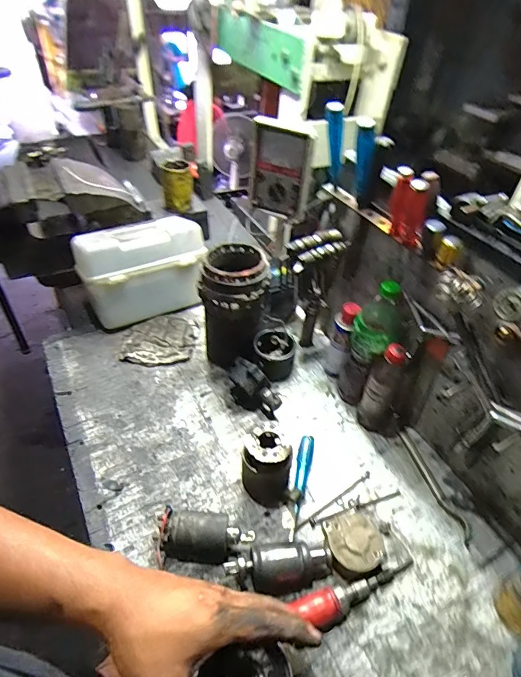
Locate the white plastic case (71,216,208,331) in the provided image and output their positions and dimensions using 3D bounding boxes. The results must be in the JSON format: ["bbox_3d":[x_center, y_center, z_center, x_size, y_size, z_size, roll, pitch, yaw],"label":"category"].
[{"bbox_3d":[-0.269,-0.156,0.950,0.261,0.172,0.155,-19,48,-21],"label":"white plastic case"}]

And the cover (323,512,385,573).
[{"bbox_3d":[0.137,0.303,0.605,0.076,0.041,0.077,1,44,-1],"label":"cover"}]

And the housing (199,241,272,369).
[{"bbox_3d":[-0.049,-0.061,0.829,0.126,0.232,0.136,7,44,5],"label":"housing"}]

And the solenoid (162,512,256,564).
[{"bbox_3d":[-0.074,0.287,0.597,0.121,0.060,0.055,5,44,2],"label":"solenoid"}]

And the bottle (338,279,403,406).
[{"bbox_3d":[0.195,0.023,0.738,0.080,0.269,0.068,18,46,15],"label":"bottle"}]

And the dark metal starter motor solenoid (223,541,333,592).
[{"bbox_3d":[0.026,0.321,0.579,0.149,0.049,0.059,-1,44,-4],"label":"dark metal starter motor solenoid"}]

